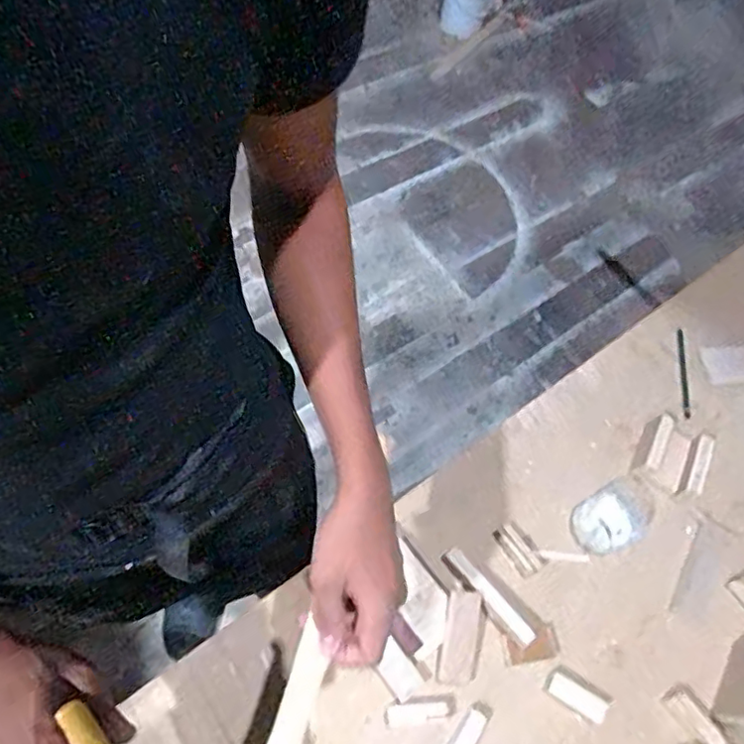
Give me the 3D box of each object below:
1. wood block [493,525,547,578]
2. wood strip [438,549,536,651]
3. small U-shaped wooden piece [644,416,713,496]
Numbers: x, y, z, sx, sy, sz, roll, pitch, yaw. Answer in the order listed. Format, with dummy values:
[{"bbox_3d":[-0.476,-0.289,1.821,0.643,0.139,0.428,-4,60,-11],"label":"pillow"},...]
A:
[{"bbox_3d":[0.175,0.210,0.691,0.033,0.022,0.061,-32,68,-20],"label":"wood block"},{"bbox_3d":[0.130,0.254,0.658,0.023,0.030,0.124,-36,69,-21],"label":"wood strip"},{"bbox_3d":[0.391,0.112,0.746,0.071,0.027,0.088,25,62,10],"label":"small U-shaped wooden piece"}]

